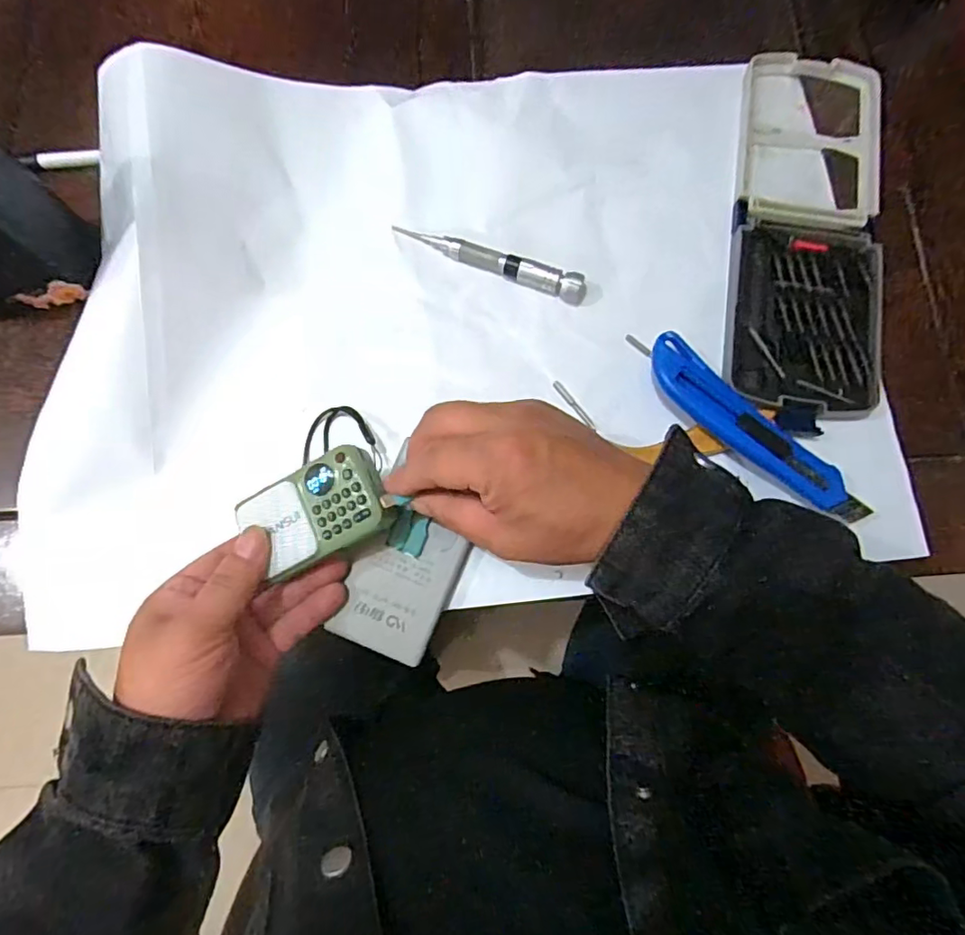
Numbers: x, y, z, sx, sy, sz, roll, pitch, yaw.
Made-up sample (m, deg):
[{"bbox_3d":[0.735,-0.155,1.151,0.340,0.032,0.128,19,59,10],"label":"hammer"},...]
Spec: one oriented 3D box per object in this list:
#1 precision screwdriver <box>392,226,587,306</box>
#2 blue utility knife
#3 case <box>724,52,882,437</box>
[{"bbox_3d":[0.005,-0.153,0.417,0.147,0.021,0.019,22,79,4],"label":"precision screwdriver"},{"bbox_3d":[0.179,-0.023,0.375,0.172,0.017,0.037,43,82,8],"label":"blue utility knife"},{"bbox_3d":[0.241,-0.178,0.420,0.105,0.020,0.305,8,79,1],"label":"case"}]

